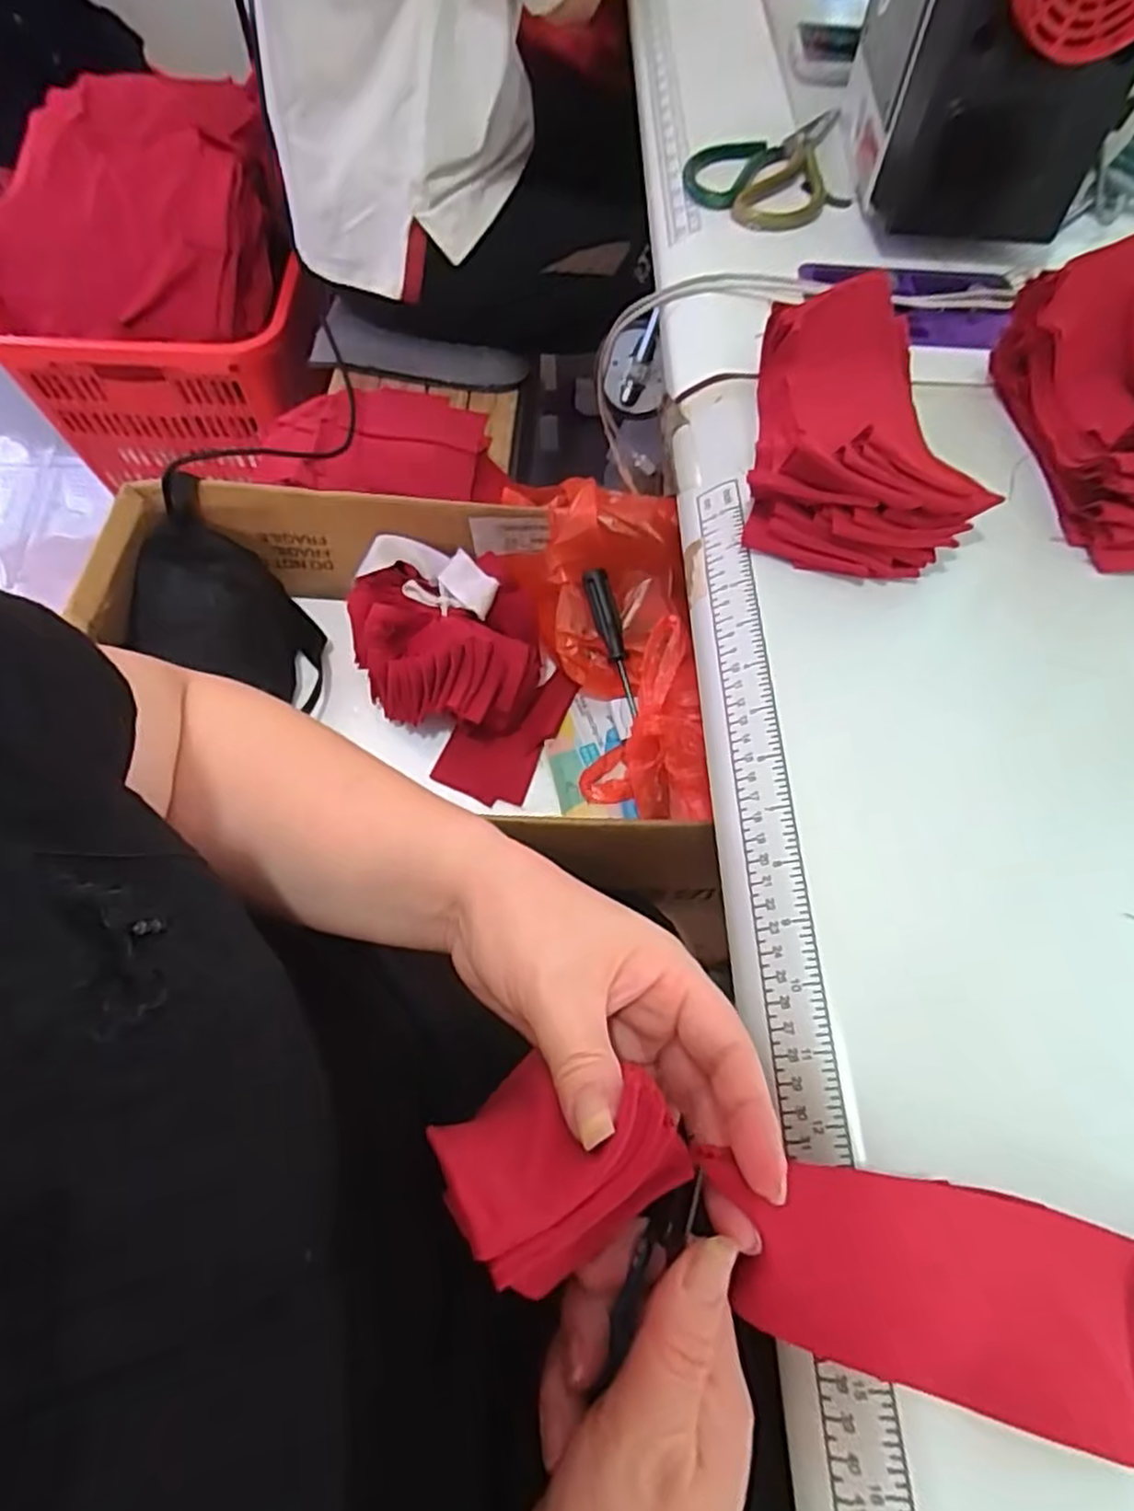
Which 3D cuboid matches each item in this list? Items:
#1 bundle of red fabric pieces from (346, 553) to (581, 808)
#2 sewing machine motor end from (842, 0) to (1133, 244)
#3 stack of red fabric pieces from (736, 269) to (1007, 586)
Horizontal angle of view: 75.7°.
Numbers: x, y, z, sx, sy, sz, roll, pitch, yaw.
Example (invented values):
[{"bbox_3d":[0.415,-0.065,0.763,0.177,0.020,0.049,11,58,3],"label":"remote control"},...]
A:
[{"bbox_3d":[-0.095,-0.080,0.671,0.157,0.112,0.215,-37,71,-19],"label":"bundle of red fabric pieces"},{"bbox_3d":[0.272,-0.471,0.449,0.115,0.204,0.194,1,64,-2],"label":"sewing machine motor end"},{"bbox_3d":[0.156,-0.176,0.386,0.106,0.056,0.157,10,64,2],"label":"stack of red fabric pieces"}]

